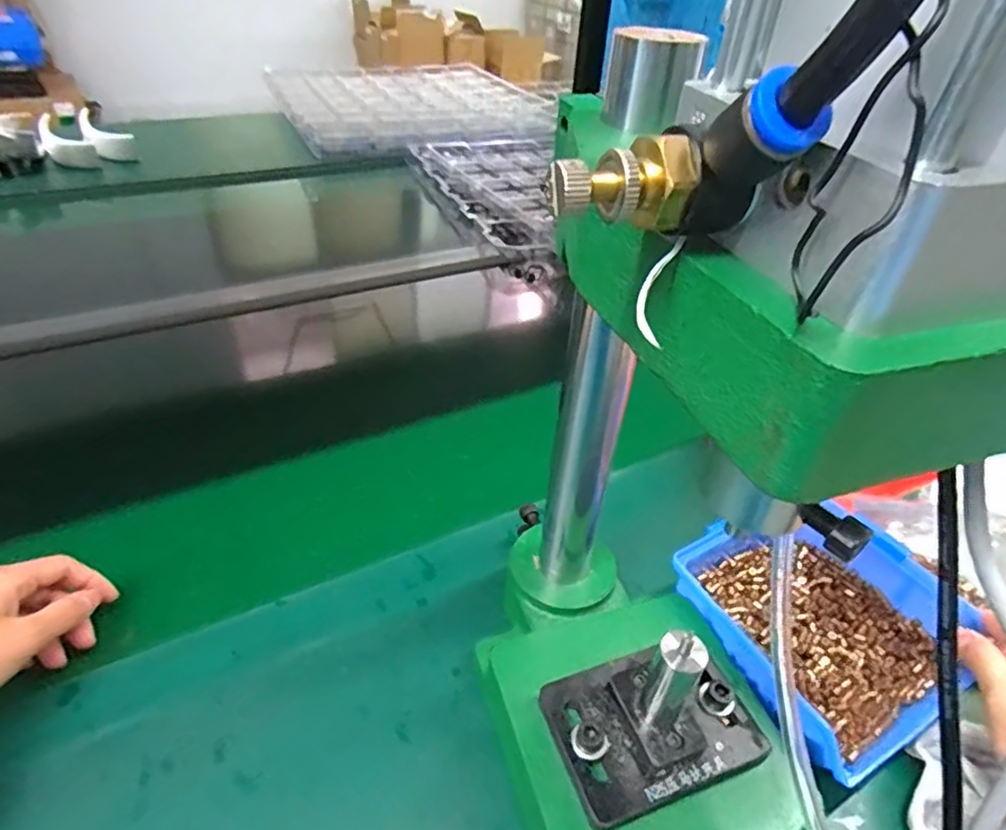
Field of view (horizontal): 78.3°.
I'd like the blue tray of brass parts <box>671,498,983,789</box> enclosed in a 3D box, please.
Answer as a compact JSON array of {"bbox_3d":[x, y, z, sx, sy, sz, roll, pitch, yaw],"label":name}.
[{"bbox_3d":[0.186,0.115,0.363,0.133,0.048,0.141,-18,43,-25],"label":"blue tray of brass parts"}]

